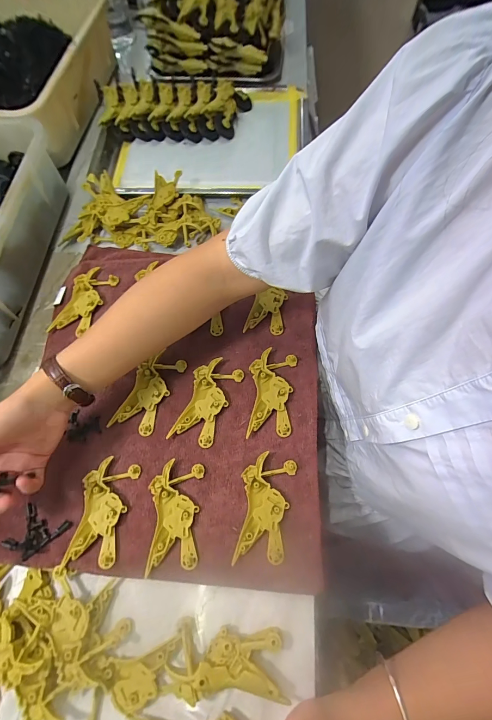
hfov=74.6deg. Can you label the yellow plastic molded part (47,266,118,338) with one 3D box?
[{"bbox_3d":[-0.221,-0.078,0.440,0.047,0.019,0.104,22,71,11],"label":"yellow plastic molded part"}]

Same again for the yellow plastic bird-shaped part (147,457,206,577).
[{"bbox_3d":[-0.073,0.158,0.332,0.050,0.010,0.096,1,68,3],"label":"yellow plastic bird-shaped part"}]

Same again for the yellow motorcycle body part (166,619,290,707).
[{"bbox_3d":[-0.017,0.264,0.284,0.096,0.025,0.048,5,68,4],"label":"yellow motorcycle body part"}]

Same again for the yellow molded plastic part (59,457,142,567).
[{"bbox_3d":[-0.148,0.157,0.334,0.049,0.011,0.101,8,69,6],"label":"yellow molded plastic part"}]

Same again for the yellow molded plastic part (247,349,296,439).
[{"bbox_3d":[0.029,0.038,0.376,0.050,0.010,0.096,6,69,5],"label":"yellow molded plastic part"}]

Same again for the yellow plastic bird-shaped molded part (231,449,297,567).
[{"bbox_3d":[0.018,0.153,0.330,0.050,0.010,0.103,11,69,7],"label":"yellow plastic bird-shaped molded part"}]

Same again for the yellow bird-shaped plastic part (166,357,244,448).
[{"bbox_3d":[-0.046,0.047,0.375,0.050,0.010,0.099,22,71,11],"label":"yellow bird-shaped plastic part"}]

